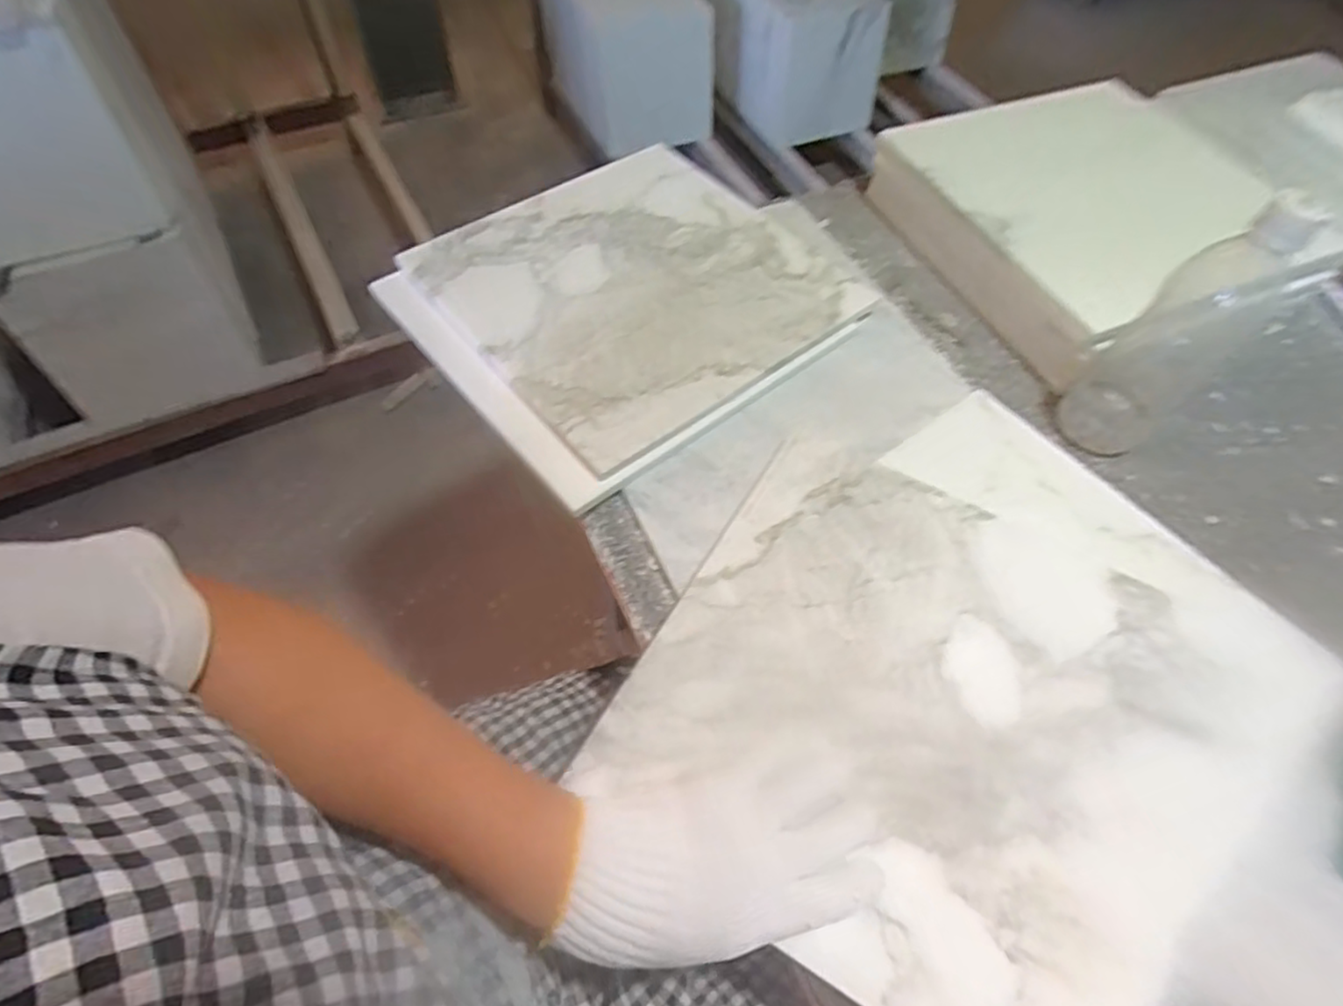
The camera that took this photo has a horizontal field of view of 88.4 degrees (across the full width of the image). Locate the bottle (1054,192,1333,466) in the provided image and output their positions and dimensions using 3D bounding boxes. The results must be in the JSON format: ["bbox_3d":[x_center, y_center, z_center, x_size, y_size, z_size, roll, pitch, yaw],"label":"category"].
[{"bbox_3d":[0.355,-0.116,0.484,0.058,0.199,0.070,-39,65,-24],"label":"bottle"}]

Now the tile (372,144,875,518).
[{"bbox_3d":[-0.038,-0.184,0.599,0.330,0.031,0.300,-33,63,-22],"label":"tile"}]

